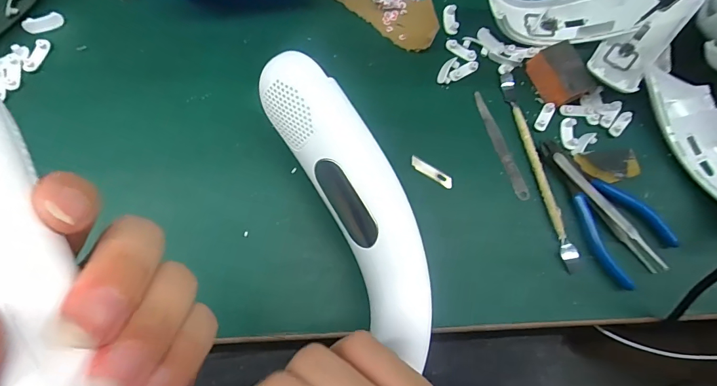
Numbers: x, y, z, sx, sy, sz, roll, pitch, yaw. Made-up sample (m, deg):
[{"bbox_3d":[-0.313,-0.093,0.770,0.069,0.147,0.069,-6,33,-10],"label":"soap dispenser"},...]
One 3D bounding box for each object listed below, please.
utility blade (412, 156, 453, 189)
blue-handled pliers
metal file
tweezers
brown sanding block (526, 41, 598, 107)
[{"bbox_3d":[0.057,-0.016,0.313,0.036,0.004,0.009,31,86,3],"label":"utility blade"},{"bbox_3d":[0.182,0.008,0.304,0.055,0.010,0.116,-35,82,-13],"label":"blue-handled pliers"},{"bbox_3d":[0.113,-0.039,0.322,0.009,0.004,0.094,-19,79,-10],"label":"metal file"},{"bbox_3d":[0.189,0.014,0.305,0.012,0.004,0.111,-38,83,-13],"label":"tweezers"},{"bbox_3d":[0.163,-0.096,0.326,0.032,0.022,0.045,-21,79,-10],"label":"brown sanding block"}]

